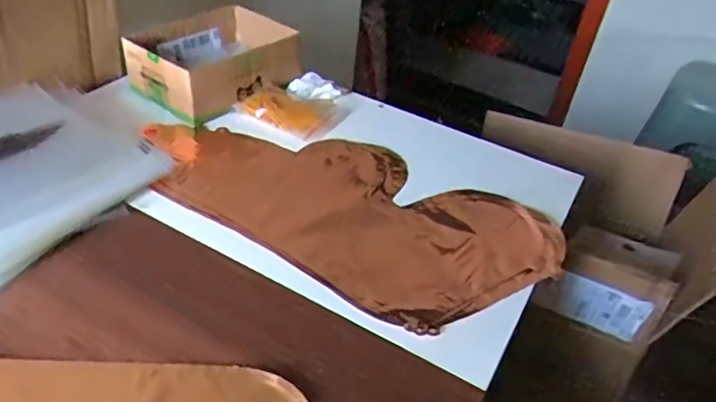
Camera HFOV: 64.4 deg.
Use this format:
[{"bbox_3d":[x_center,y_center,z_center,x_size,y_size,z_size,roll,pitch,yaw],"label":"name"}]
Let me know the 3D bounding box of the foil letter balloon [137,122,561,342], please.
[{"bbox_3d":[-0.021,-0.004,0.587,0.425,0.009,0.213,24,42,20],"label":"foil letter balloon"}]

